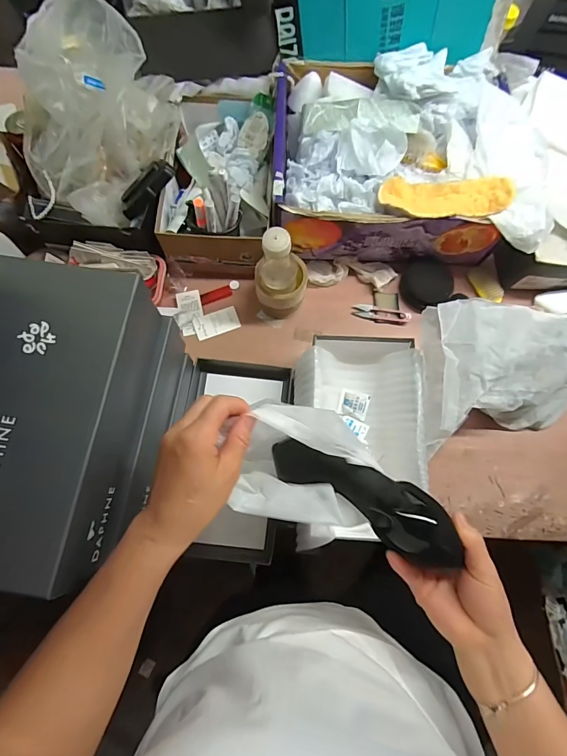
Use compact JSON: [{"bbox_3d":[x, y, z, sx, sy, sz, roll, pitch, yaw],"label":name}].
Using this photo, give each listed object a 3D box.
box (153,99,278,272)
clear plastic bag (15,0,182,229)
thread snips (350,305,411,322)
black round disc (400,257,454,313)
[{"bbox_3d":[-0.117,-0.372,0.671,0.168,0.130,0.345,5,75,0],"label":"box"},{"bbox_3d":[-0.296,-0.421,0.586,0.196,0.152,0.285,30,77,6],"label":"clear plastic bag"},{"bbox_3d":[0.181,-0.117,0.692,0.104,0.012,0.024,12,75,1],"label":"thread snips"},{"bbox_3d":[0.265,-0.177,0.694,0.101,0.031,0.095,0,75,-2],"label":"black round disc"}]

